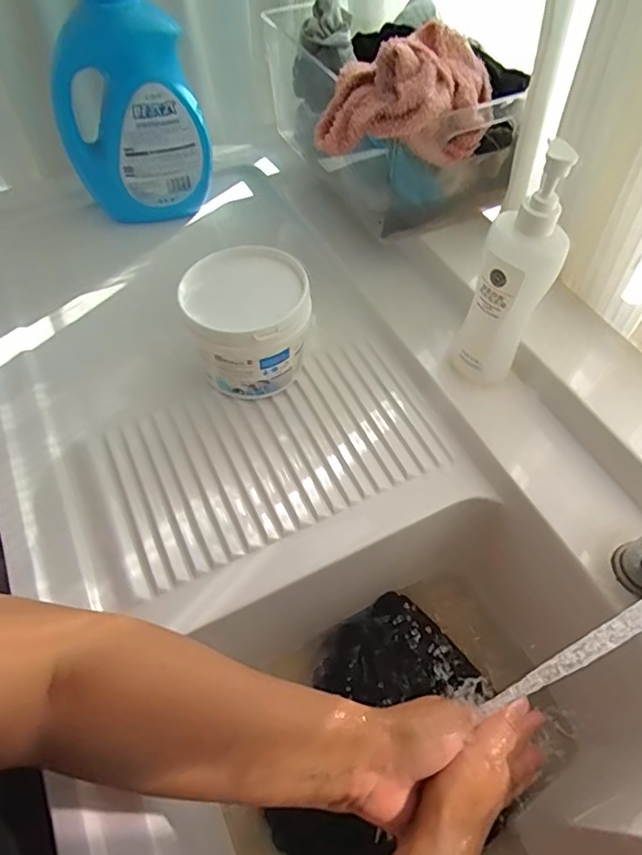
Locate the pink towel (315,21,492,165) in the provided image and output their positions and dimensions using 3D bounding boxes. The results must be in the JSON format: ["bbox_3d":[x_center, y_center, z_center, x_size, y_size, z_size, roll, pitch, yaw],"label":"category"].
[{"bbox_3d":[0.086,-0.329,0.532,0.148,0.095,0.154,20,58,14],"label":"pink towel"}]

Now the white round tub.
[{"bbox_3d":[-0.071,-0.103,0.542,0.113,0.108,0.114,-1,56,1],"label":"white round tub"}]

